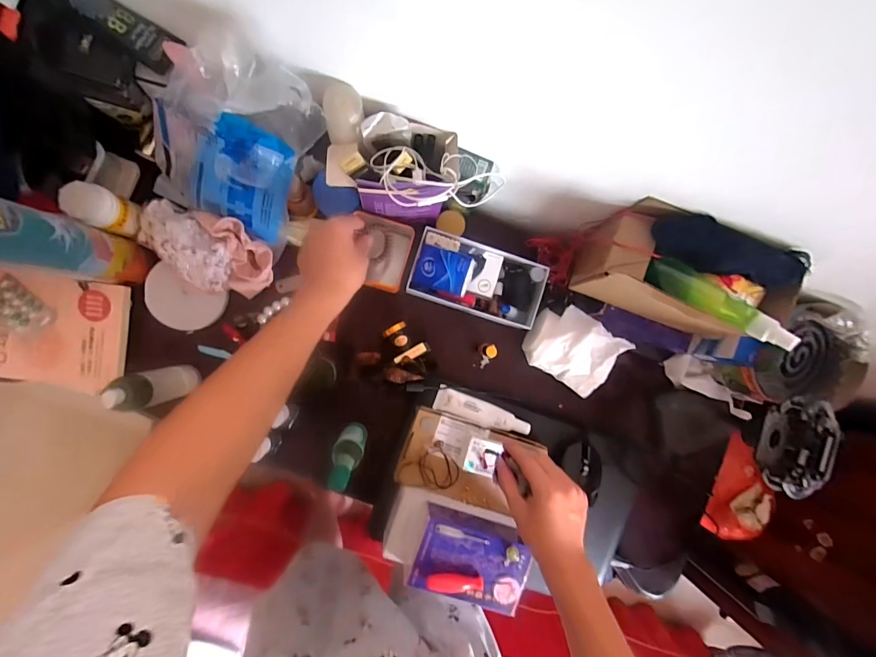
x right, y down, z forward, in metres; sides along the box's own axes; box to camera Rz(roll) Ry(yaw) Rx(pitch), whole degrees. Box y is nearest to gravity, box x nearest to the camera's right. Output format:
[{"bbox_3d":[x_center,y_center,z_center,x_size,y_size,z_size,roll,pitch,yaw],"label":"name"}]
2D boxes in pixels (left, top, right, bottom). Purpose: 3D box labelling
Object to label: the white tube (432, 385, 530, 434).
[{"bbox_3d":[0.065,0.125,0.591,0.141,0.020,0.036,22,89,-6],"label":"white tube"}]

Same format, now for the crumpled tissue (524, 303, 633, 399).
[{"bbox_3d":[0.199,0.032,0.588,0.125,0.058,0.100,30,88,-6],"label":"crumpled tissue"}]

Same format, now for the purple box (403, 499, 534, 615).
[{"bbox_3d":[0.041,0.295,0.517,0.144,0.047,0.102,18,89,-6],"label":"purple box"}]

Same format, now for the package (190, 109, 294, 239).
[{"bbox_3d":[-0.230,-0.177,0.477,0.109,0.153,0.057,20,54,-23],"label":"package"}]

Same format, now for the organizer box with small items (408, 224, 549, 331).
[{"bbox_3d":[0.059,-0.070,0.578,0.191,0.049,0.103,17,89,-6],"label":"organizer box with small items"}]

